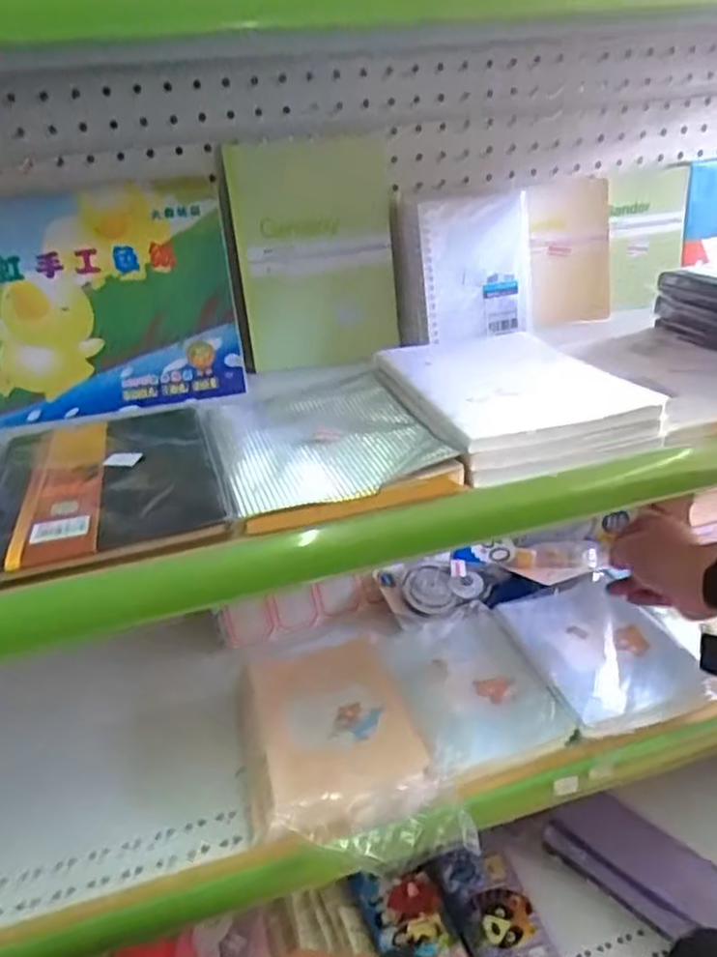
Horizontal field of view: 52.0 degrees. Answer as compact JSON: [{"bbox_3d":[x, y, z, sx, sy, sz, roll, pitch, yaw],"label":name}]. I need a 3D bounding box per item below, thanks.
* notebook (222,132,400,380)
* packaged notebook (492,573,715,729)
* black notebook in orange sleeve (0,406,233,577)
[{"bbox_3d":[-0.040,-0.214,0.710,0.151,0.206,0.029,-11,20,-15],"label":"notebook"},{"bbox_3d":[0.229,0.157,0.702,0.134,0.026,0.180,-13,27,-6],"label":"packaged notebook"},{"bbox_3d":[-0.176,-0.008,0.502,0.146,0.014,0.217,-12,31,-14],"label":"black notebook in orange sleeve"}]

